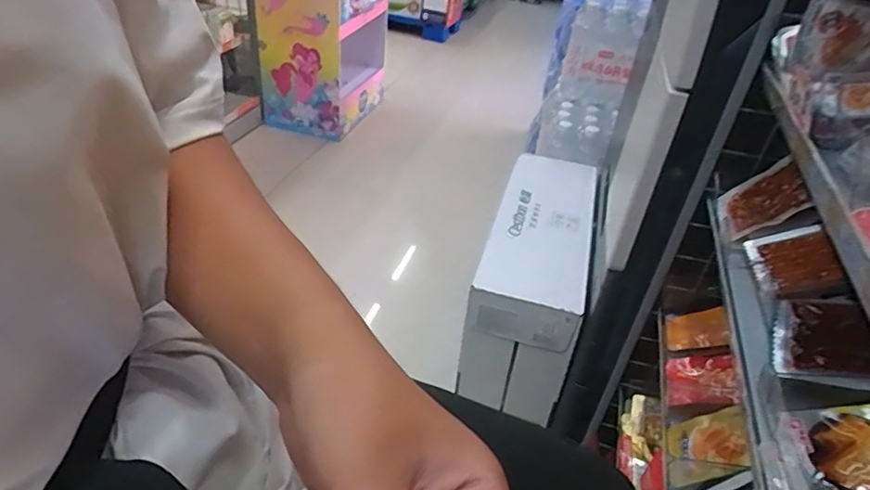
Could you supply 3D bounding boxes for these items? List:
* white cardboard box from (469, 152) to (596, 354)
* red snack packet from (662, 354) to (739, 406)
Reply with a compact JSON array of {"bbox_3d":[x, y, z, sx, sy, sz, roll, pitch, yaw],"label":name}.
[{"bbox_3d":[0.210,-0.027,1.135,0.178,0.094,0.530,13,37,9],"label":"white cardboard box"},{"bbox_3d":[0.295,0.148,0.633,0.071,0.014,0.076,-14,23,28],"label":"red snack packet"}]

